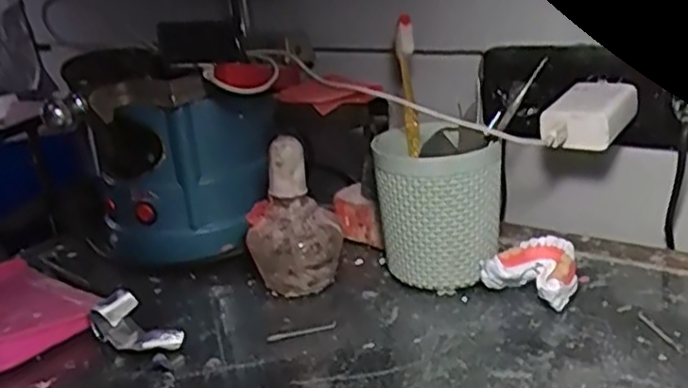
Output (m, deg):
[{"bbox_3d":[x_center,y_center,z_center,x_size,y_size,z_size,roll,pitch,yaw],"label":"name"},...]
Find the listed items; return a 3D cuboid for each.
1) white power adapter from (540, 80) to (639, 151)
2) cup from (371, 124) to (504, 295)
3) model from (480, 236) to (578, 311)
[{"bbox_3d":[0.189,-0.062,0.549,0.053,0.034,0.077,10,26,36],"label":"white power adapter"},{"bbox_3d":[0.073,0.010,0.546,0.091,0.112,0.085,-4,21,5],"label":"cup"},{"bbox_3d":[0.138,0.057,0.516,0.061,0.034,0.051,13,28,42],"label":"model"}]

